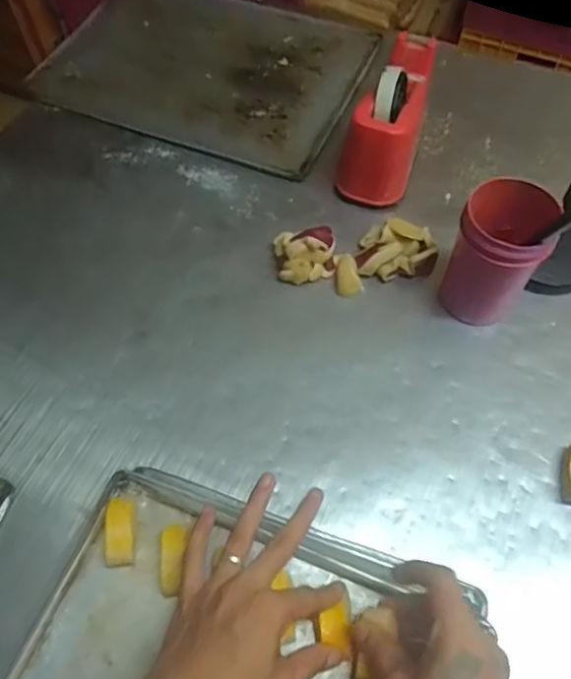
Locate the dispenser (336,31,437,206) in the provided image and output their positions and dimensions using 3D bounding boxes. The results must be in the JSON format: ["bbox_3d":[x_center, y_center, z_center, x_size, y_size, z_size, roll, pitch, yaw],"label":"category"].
[{"bbox_3d":[0.133,-0.272,0.720,0.078,0.113,0.203,23,63,14],"label":"dispenser"}]

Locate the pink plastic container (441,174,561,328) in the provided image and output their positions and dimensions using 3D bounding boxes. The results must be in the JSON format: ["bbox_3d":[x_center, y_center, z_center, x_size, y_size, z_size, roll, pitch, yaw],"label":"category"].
[{"bbox_3d":[0.220,-0.087,0.604,0.081,0.128,0.097,23,63,14],"label":"pink plastic container"}]

